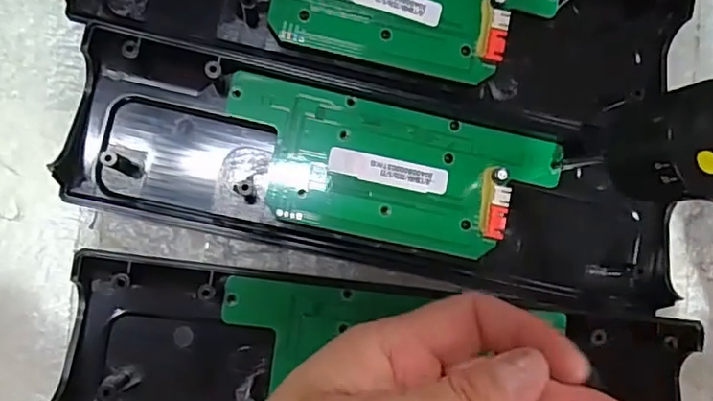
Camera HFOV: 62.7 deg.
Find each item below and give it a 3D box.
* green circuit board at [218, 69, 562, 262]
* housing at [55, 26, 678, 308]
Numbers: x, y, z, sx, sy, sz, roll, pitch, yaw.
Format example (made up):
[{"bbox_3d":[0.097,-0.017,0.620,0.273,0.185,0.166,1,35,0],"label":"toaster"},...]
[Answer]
[{"bbox_3d":[0.014,-0.012,0.237,0.132,0.013,0.054,12,86,-5],"label":"green circuit board"},{"bbox_3d":[0.014,-0.011,0.239,0.242,0.016,0.068,10,86,-6],"label":"housing"}]

